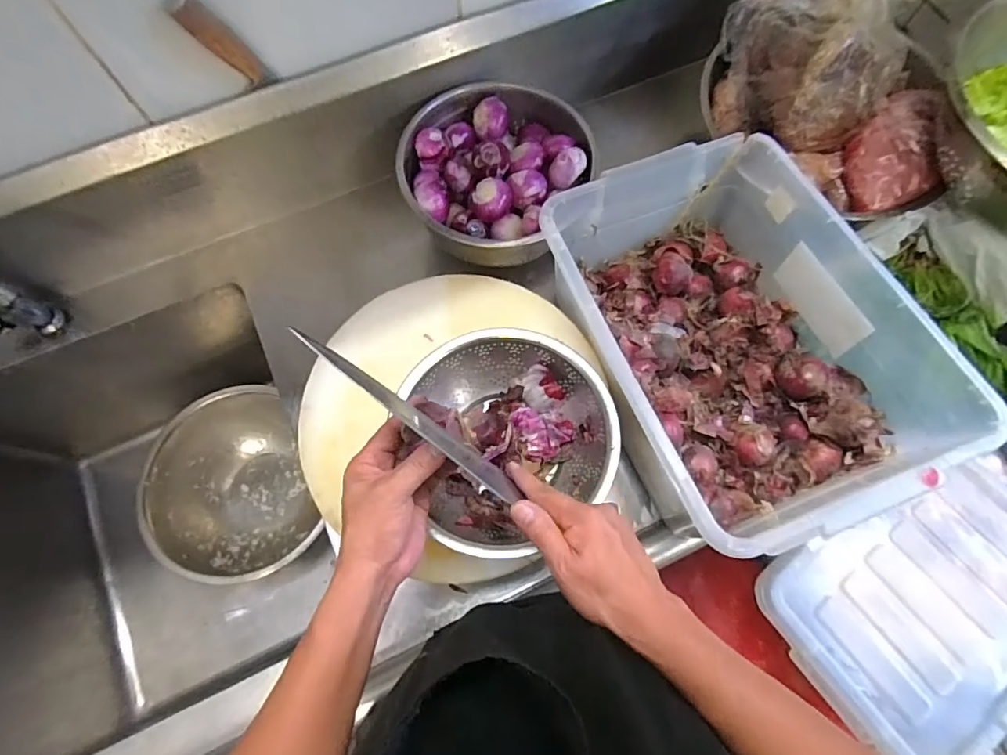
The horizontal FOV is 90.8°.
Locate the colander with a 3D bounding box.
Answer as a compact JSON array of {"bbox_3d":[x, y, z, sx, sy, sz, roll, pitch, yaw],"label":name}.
[{"bbox_3d":[0.007,0.058,0.534,0.204,0.077,0.222,0,72,0],"label":"colander"}]

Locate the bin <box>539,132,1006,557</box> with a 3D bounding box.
[{"bbox_3d":[0.245,-0.054,0.565,0.302,0.163,0.412,-22,73,-7],"label":"bin"}]

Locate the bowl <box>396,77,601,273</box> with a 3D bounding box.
[{"bbox_3d":[-0.014,-0.265,0.670,0.229,0.115,0.214,0,72,0],"label":"bowl"}]

